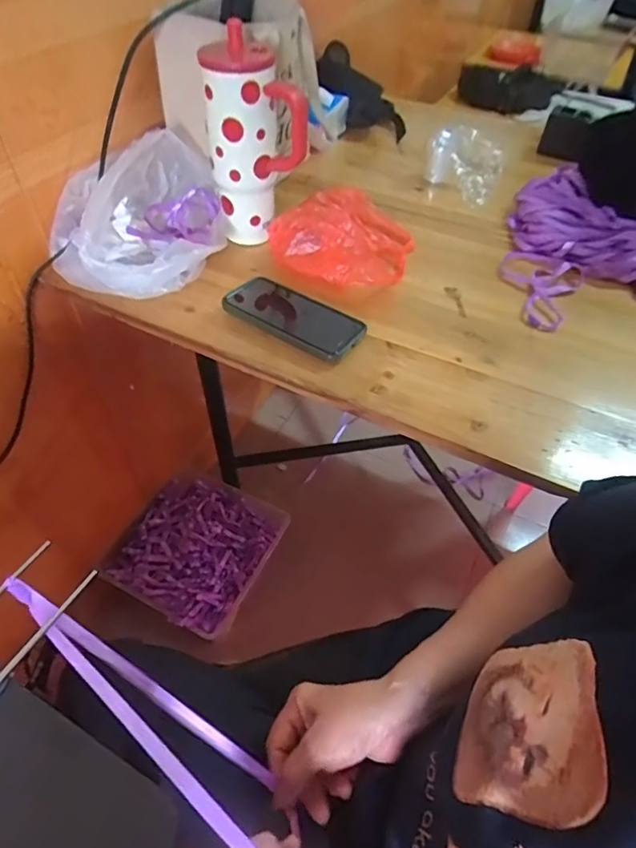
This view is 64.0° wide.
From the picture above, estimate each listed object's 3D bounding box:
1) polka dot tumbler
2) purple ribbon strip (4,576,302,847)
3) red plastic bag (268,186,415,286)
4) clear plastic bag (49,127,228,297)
[{"bbox_3d":[-0.076,-0.333,0.625,0.113,0.206,0.084,-5,51,-7],"label":"polka dot tumbler"},{"bbox_3d":[-0.118,0.203,0.361,0.265,0.071,0.044,41,58,4],"label":"purple ribbon strip"},{"bbox_3d":[0.038,-0.256,0.680,0.176,0.054,0.189,23,53,16],"label":"red plastic bag"},{"bbox_3d":[-0.227,-0.253,0.631,0.215,0.098,0.218,-9,51,-10],"label":"clear plastic bag"}]

